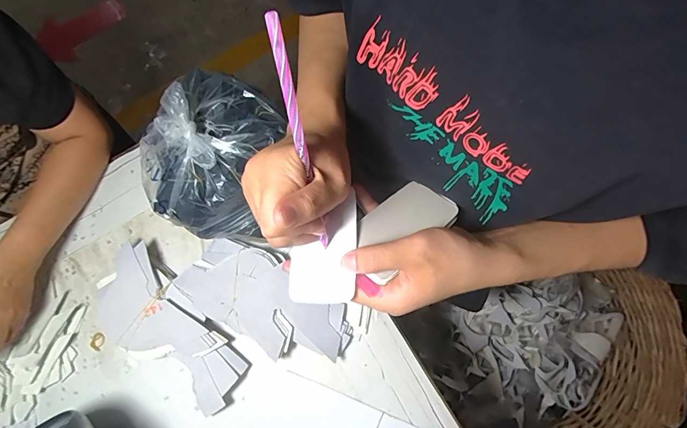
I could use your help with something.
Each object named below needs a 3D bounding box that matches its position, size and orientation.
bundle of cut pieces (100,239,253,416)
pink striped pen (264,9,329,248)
[{"bbox_3d":[-0.244,0.158,0.495,0.099,0.059,0.241,-44,78,-10],"label":"bundle of cut pieces"},{"bbox_3d":[-0.027,-0.042,0.241,0.007,0.164,0.006,-12,35,-2],"label":"pink striped pen"}]

